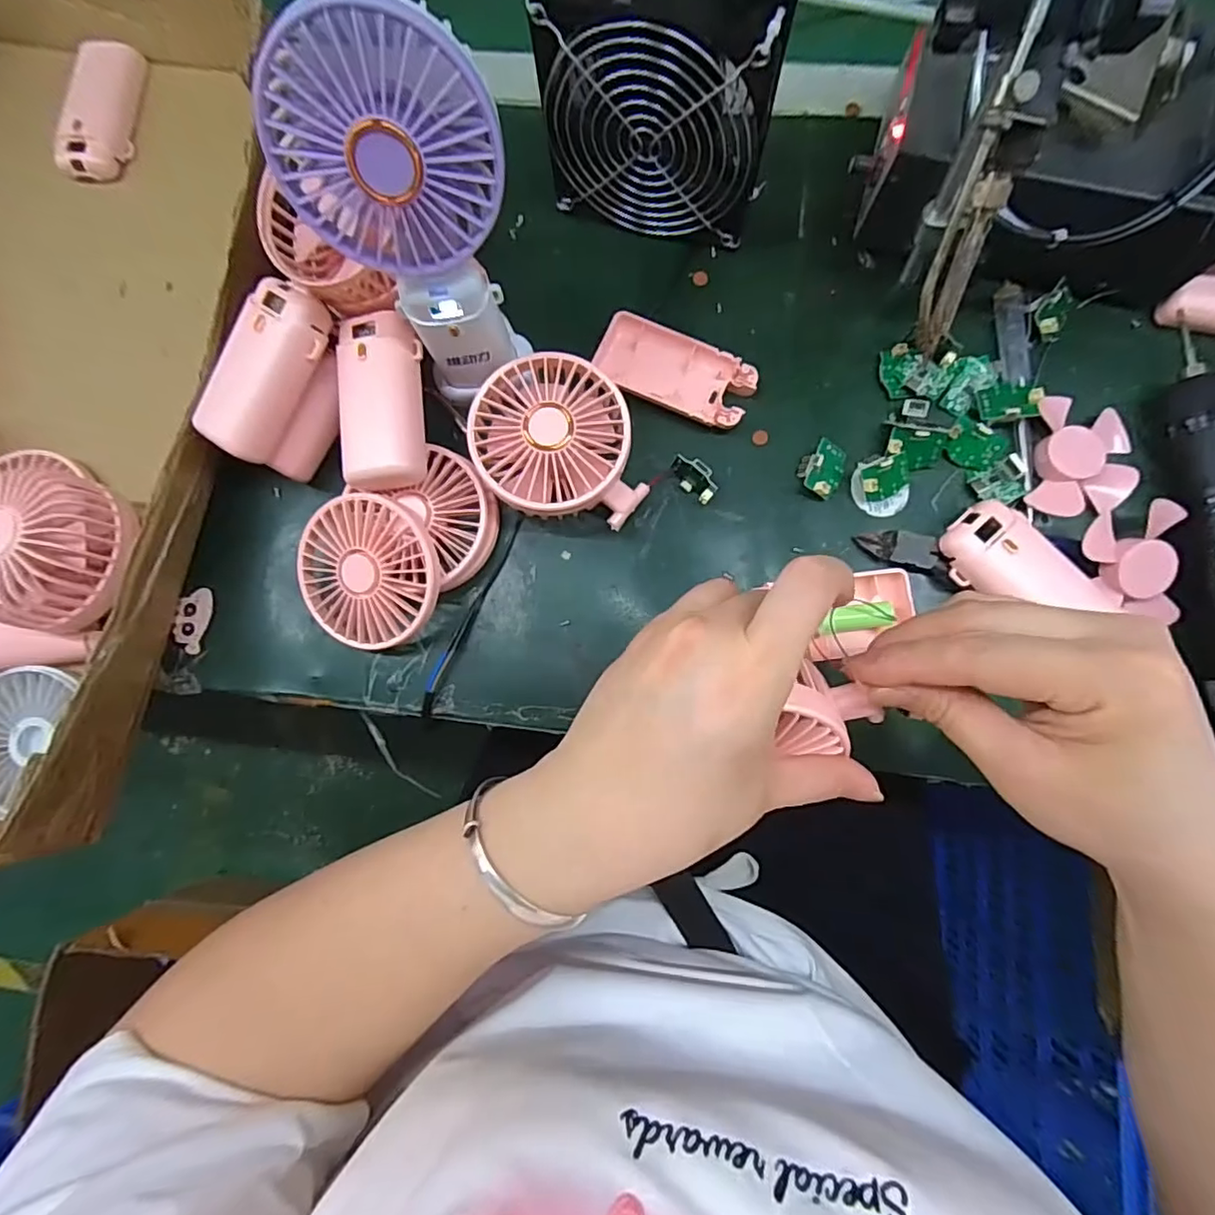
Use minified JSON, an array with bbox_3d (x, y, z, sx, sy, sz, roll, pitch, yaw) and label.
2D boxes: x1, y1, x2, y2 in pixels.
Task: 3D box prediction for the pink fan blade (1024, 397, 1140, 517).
[{"bbox_3d":[0.271,-0.084,0.331,0.054,0.013,0.069,8,85,5],"label":"pink fan blade"}]

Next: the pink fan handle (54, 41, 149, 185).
[{"bbox_3d":[-0.343,-0.334,0.393,0.036,0.021,0.096,7,85,5],"label":"pink fan handle"}]

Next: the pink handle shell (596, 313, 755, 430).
[{"bbox_3d":[0.040,-0.143,0.353,0.096,0.014,0.047,25,86,6],"label":"pink handle shell"}]

